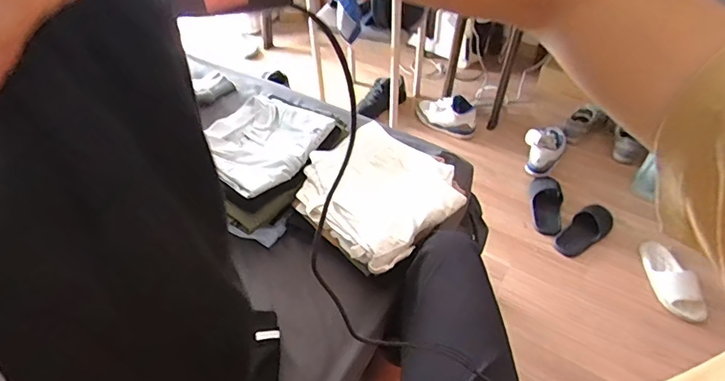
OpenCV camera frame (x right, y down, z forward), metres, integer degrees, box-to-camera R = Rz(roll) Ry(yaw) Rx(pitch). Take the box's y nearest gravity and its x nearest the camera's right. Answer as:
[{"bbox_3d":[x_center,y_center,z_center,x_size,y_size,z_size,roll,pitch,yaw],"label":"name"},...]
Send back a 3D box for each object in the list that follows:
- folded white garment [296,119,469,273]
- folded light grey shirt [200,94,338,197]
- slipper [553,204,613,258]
[{"bbox_3d":[0.034,0.003,0.953,0.296,0.095,0.279,-35,55,-28],"label":"folded white garment"},{"bbox_3d":[-0.222,-0.109,0.986,0.240,0.038,0.249,30,54,27],"label":"folded light grey shirt"},{"bbox_3d":[0.710,0.123,1.473,0.247,0.052,0.102,-33,54,-27],"label":"slipper"}]

